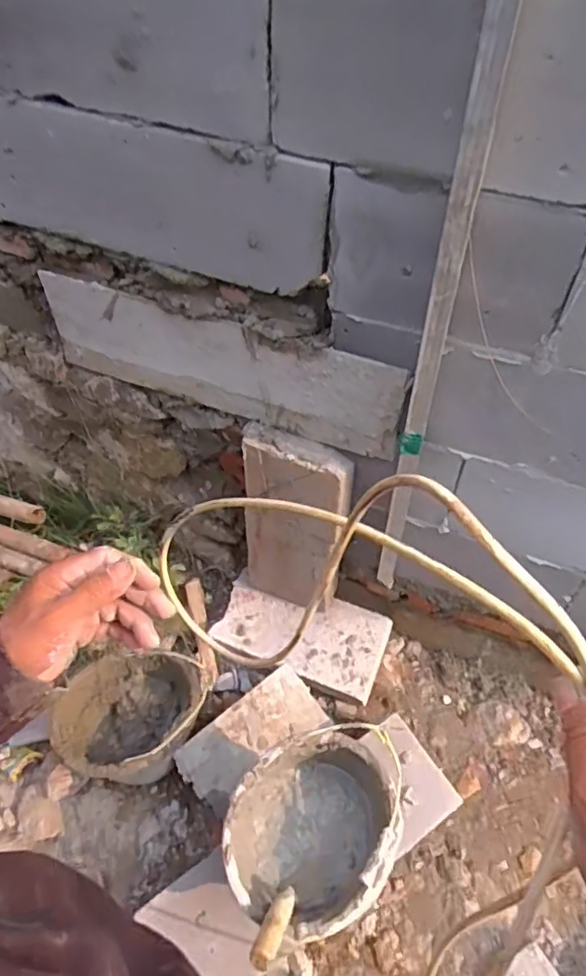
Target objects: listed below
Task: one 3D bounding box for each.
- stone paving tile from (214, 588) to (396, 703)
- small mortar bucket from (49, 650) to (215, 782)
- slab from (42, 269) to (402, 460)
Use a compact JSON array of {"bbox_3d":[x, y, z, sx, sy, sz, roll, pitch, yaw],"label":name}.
[{"bbox_3d":[0.019,0.336,1.351,0.388,0.058,0.195,17,50,15],"label":"stone paving tile"},{"bbox_3d":[-0.331,0.476,1.220,0.312,0.179,0.245,-18,51,-16],"label":"small mortar bucket"},{"bbox_3d":[-0.143,-0.215,1.031,0.682,0.194,0.028,18,51,16],"label":"slab"}]

